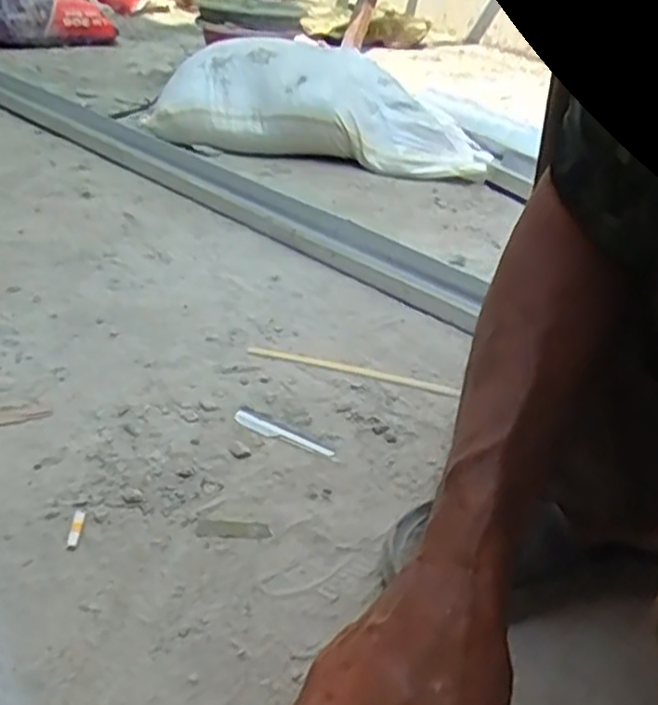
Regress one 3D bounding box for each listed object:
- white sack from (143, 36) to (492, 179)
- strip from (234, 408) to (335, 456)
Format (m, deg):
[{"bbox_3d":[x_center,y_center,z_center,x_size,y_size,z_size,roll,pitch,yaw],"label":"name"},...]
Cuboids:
[{"bbox_3d":[-0.010,-0.495,1.467,0.648,0.178,0.255,5,32,-4],"label":"white sack"},{"bbox_3d":[-0.045,0.077,0.697,0.103,0.004,0.024,21,34,21],"label":"strip"}]

